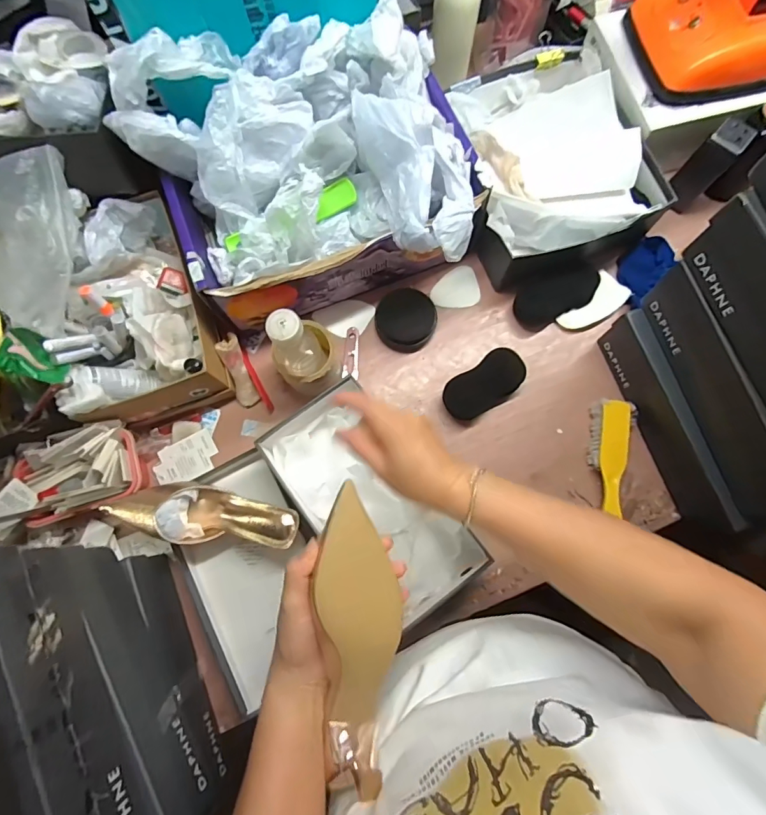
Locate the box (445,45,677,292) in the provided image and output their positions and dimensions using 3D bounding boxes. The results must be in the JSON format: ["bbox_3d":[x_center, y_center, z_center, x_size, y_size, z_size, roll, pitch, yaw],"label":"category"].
[{"bbox_3d":[0.242,-0.370,0.676,0.254,0.107,0.324,-17,77,-2],"label":"box"}]

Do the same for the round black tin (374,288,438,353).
[{"bbox_3d":[0.035,-0.132,0.663,0.091,0.026,0.088,1,77,2],"label":"round black tin"}]

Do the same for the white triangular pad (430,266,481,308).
[{"bbox_3d":[0.114,-0.191,0.698,0.074,0.007,0.068,-10,77,0],"label":"white triangular pad"}]

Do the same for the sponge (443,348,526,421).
[{"bbox_3d":[0.148,-0.033,0.641,0.118,0.036,0.065,-32,78,-5],"label":"sponge"}]

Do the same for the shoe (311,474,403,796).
[{"bbox_3d":[-0.020,0.195,0.362,0.063,0.061,0.243,-2,86,1],"label":"shoe"}]

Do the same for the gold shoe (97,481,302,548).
[{"bbox_3d":[-0.228,0.138,0.566,0.234,0.044,0.073,2,77,2],"label":"gold shoe"}]

